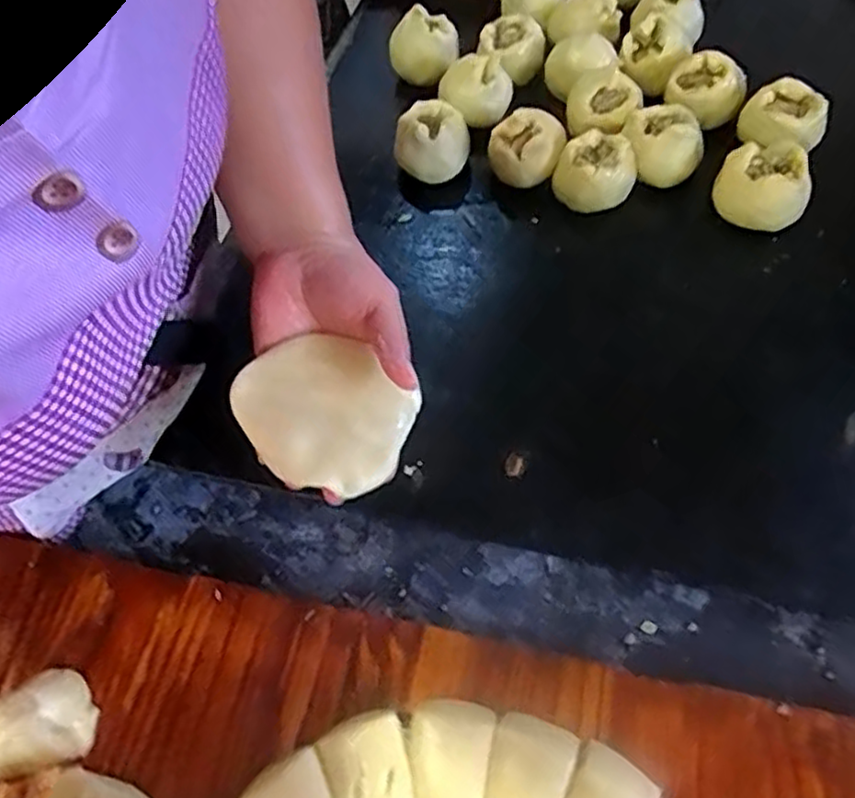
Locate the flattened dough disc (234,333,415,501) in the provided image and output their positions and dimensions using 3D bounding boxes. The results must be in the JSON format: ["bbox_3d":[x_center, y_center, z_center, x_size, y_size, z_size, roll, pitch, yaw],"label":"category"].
[{"bbox_3d":[-0.064,0.009,0.444,0.106,0.010,0.090,38,70,9],"label":"flattened dough disc"}]

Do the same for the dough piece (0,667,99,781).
[{"bbox_3d":[-0.246,0.198,0.438,0.072,0.044,0.052,-18,59,-6],"label":"dough piece"}]

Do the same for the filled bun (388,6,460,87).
[{"bbox_3d":[-0.006,-0.398,0.803,0.077,0.056,0.068,-5,59,2],"label":"filled bun"}]

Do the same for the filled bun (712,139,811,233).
[{"bbox_3d":[0.314,-0.196,0.672,0.063,0.064,0.075,-20,59,-7],"label":"filled bun"}]

